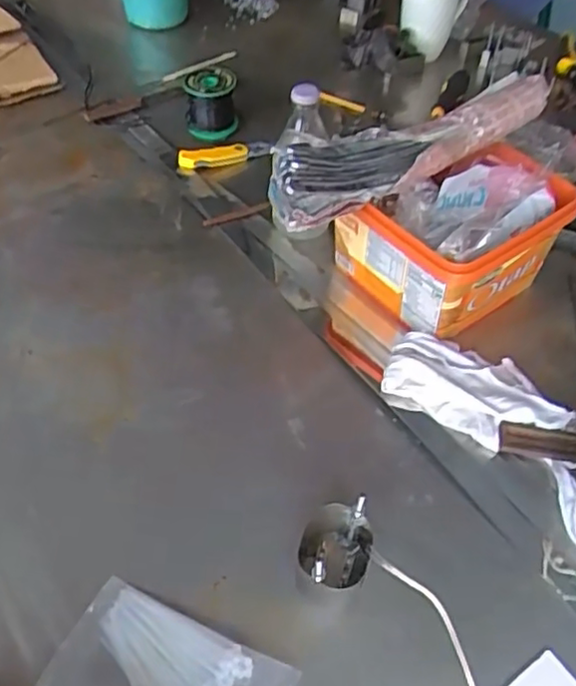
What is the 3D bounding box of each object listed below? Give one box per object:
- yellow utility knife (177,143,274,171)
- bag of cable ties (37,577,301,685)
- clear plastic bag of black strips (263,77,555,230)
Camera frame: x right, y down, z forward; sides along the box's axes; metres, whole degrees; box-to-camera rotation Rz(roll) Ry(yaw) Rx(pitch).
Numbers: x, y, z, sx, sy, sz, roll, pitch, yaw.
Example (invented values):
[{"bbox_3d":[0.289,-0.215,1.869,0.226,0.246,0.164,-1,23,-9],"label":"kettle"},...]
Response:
[{"bbox_3d":[-0.079,-0.242,0.843,0.123,0.024,0.029,-10,51,-12],"label":"yellow utility knife"},{"bbox_3d":[-0.082,0.234,0.454,0.157,0.012,0.084,21,51,14],"label":"bag of cable ties"},{"bbox_3d":[0.114,-0.193,0.622,0.300,0.050,0.088,-21,54,-20],"label":"clear plastic bag of black strips"}]

